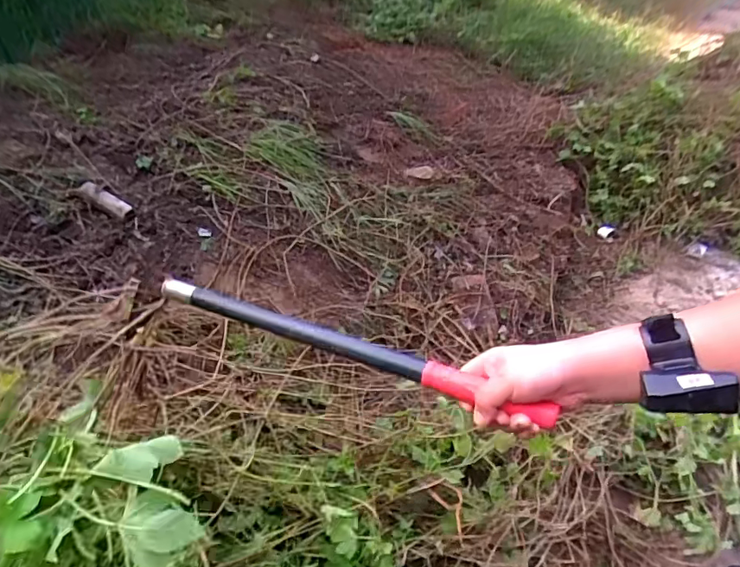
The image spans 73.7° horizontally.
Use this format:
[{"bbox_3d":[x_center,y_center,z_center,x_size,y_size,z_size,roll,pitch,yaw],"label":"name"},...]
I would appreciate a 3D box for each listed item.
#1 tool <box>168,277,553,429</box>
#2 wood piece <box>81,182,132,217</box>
[{"bbox_3d":[-0.044,0.066,0.566,0.492,0.022,0.025,16,50,21],"label":"tool"},{"bbox_3d":[-0.763,-0.245,1.416,0.167,0.021,0.050,32,54,7],"label":"wood piece"}]

